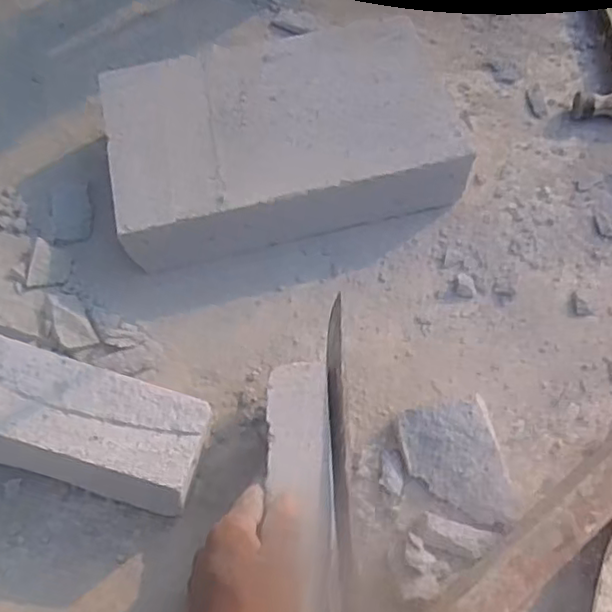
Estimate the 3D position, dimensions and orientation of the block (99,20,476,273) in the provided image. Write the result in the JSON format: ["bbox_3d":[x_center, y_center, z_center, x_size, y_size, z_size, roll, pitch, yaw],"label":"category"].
[{"bbox_3d":[-0.027,-0.165,0.644,0.324,0.078,0.199,-14,63,-6],"label":"block"}]

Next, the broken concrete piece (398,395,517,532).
[{"bbox_3d":[0.122,0.128,0.516,0.072,0.030,0.098,-15,63,-7],"label":"broken concrete piece"}]

